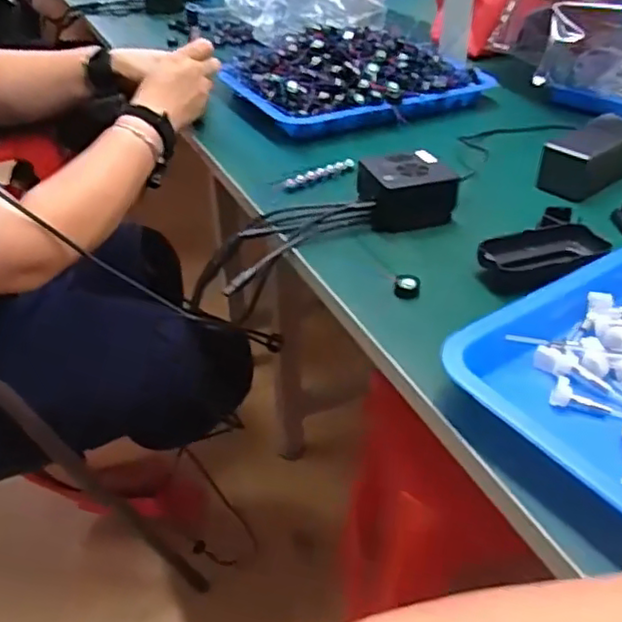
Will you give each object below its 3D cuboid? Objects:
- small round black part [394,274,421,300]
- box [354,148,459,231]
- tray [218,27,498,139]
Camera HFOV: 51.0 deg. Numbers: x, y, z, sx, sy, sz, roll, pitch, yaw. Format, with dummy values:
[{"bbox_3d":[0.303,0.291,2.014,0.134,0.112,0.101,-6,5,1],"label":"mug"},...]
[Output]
[{"bbox_3d":[0.079,-0.021,0.538,0.021,0.016,0.016,5,38,7],"label":"small round black part"},{"bbox_3d":[0.094,-0.121,0.648,0.082,0.046,0.064,-12,39,-14],"label":"box"},{"bbox_3d":[0.063,-0.321,0.866,0.317,0.077,0.204,-17,40,-20],"label":"tray"}]

